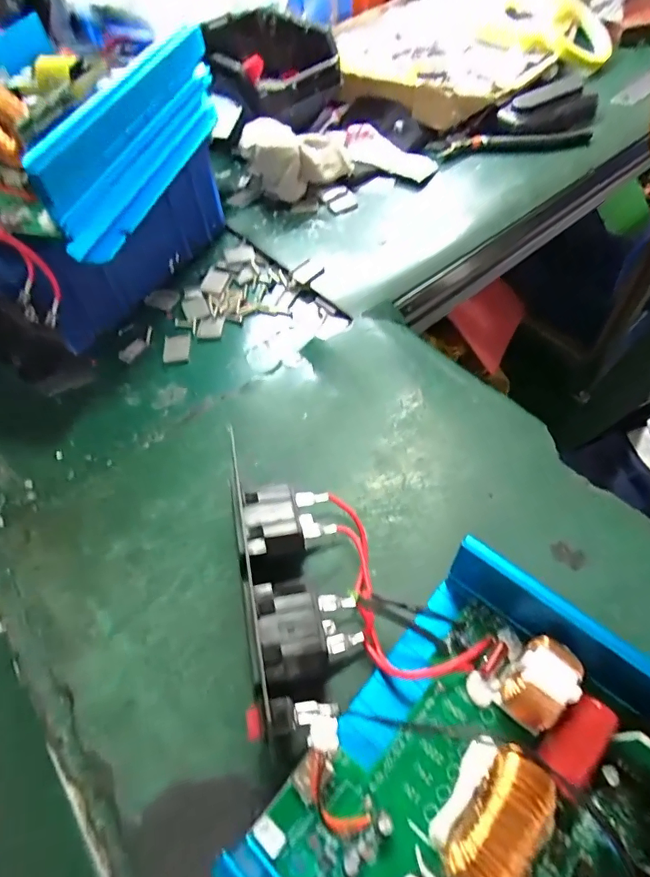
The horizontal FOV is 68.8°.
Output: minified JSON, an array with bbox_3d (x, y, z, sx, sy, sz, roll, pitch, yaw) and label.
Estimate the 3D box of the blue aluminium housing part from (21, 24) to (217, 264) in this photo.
[{"bbox_3d":[-0.114,-0.199,0.306,0.015,0.064,0.208,11,58,13],"label":"blue aluminium housing part"}]

